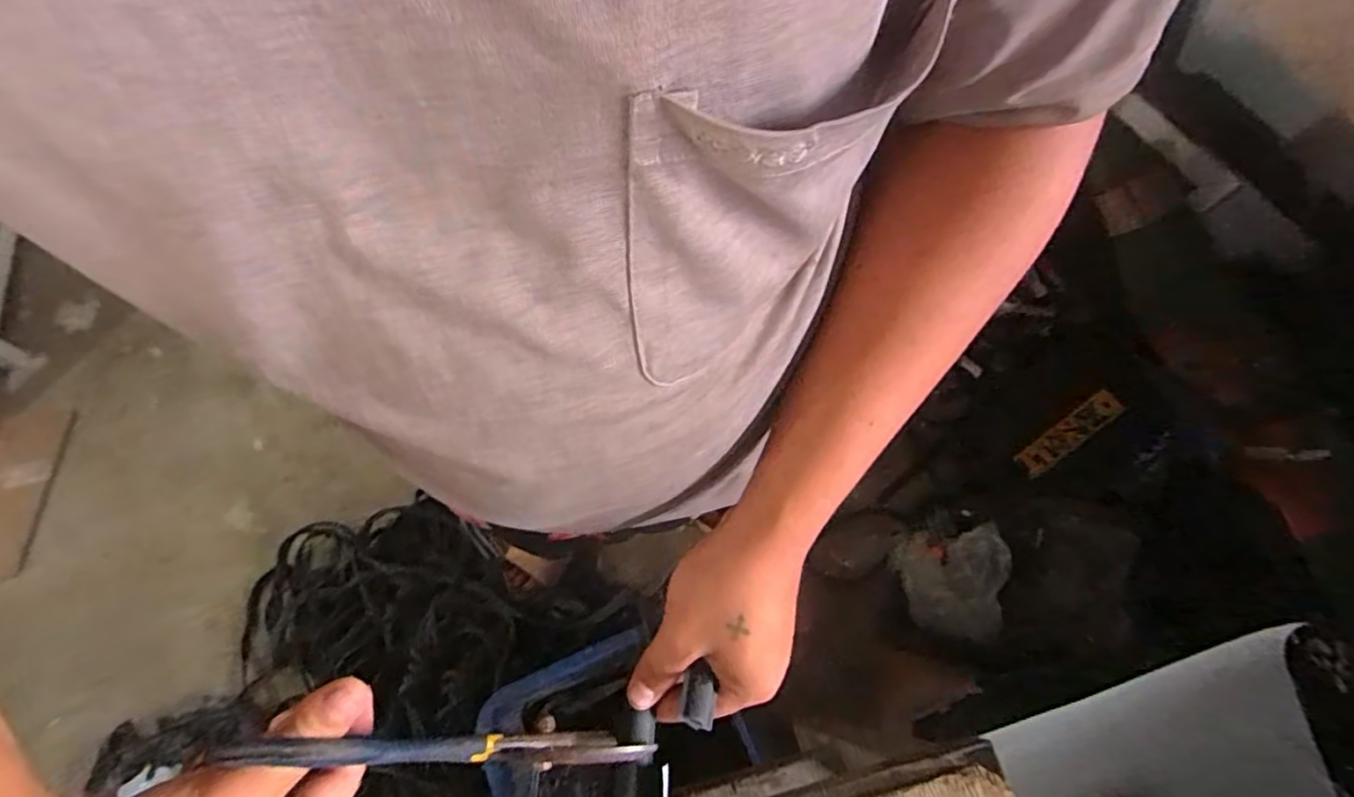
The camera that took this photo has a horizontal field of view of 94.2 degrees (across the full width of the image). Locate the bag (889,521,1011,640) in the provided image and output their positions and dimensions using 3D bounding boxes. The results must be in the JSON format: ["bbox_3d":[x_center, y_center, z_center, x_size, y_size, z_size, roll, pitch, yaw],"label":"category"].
[{"bbox_3d":[0.492,0.326,1.124,0.161,0.127,0.200,-1,66,2],"label":"bag"}]

